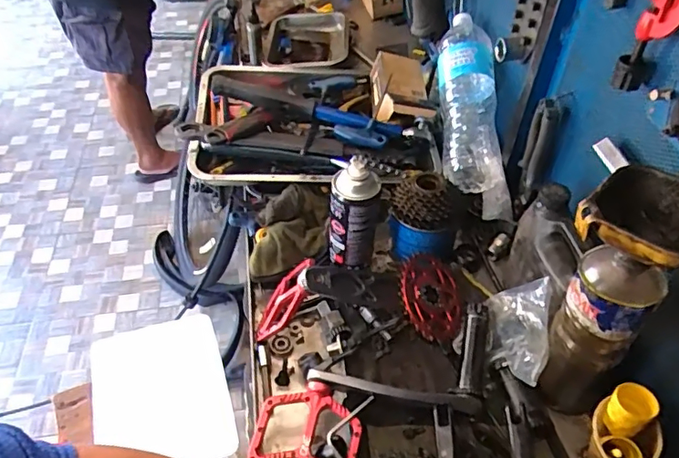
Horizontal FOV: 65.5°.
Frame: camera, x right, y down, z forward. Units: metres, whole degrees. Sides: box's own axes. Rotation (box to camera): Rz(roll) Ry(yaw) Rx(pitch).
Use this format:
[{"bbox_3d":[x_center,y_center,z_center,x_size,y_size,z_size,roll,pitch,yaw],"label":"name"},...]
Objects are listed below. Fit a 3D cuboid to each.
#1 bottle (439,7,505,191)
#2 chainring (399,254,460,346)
[{"bbox_3d":[0.208,-0.210,0.847,0.096,0.073,0.308,1,74,0],"label":"bottle"},{"bbox_3d":[0.121,0.089,0.709,0.104,0.010,0.127,37,46,-15],"label":"chainring"}]

